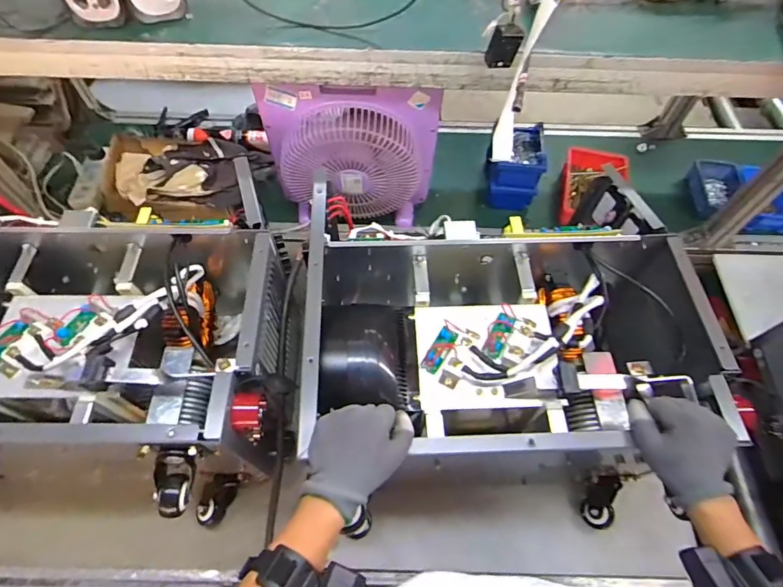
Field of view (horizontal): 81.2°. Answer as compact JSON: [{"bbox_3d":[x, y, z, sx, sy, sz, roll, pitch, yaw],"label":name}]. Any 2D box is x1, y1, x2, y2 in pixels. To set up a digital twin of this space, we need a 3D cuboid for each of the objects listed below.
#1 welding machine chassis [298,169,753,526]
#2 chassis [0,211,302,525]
[{"bbox_3d":[0.151,0.049,0.708,0.538,0.238,0.416,3,59,0],"label":"welding machine chassis"},{"bbox_3d":[-0.431,0.099,0.675,0.579,0.263,0.414,-1,59,-3],"label":"chassis"}]

